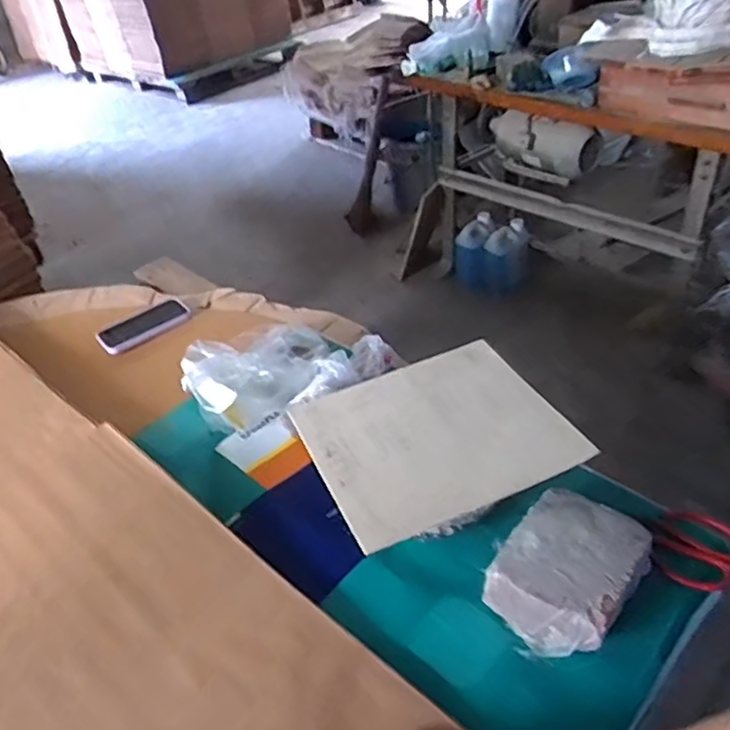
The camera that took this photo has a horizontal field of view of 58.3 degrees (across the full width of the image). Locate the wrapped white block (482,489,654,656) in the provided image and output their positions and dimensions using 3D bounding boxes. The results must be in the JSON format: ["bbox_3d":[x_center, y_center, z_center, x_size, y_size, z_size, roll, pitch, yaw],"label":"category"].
[{"bbox_3d":[0.205,0.201,0.655,0.119,0.054,0.153,26,49,31],"label":"wrapped white block"}]

